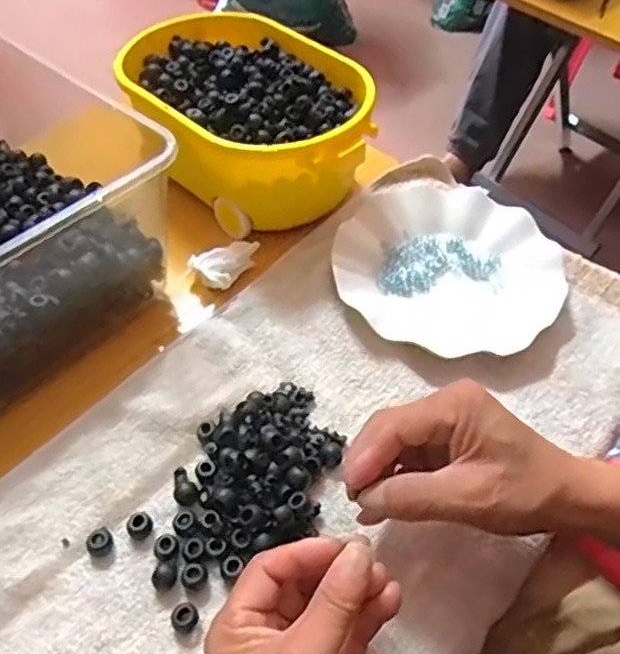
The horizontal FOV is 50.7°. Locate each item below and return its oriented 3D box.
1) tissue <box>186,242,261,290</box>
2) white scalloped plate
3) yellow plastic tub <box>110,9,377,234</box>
[{"bbox_3d":[-0.067,-0.053,0.539,0.035,0.023,0.059,37,59,26],"label":"tissue"},{"bbox_3d":[0.113,-0.050,0.540,0.177,0.026,0.180,15,52,12],"label":"white scalloped plate"},{"bbox_3d":[-0.054,-0.180,0.592,0.161,0.100,0.240,-35,59,-26],"label":"yellow plastic tub"}]

